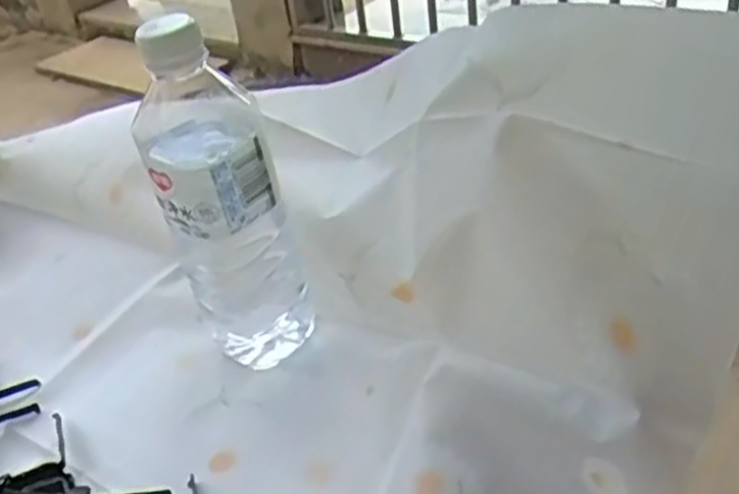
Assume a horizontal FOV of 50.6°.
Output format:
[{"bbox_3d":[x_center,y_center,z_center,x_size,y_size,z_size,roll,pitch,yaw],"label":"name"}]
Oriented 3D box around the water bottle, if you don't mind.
[{"bbox_3d":[-0.082,-0.024,0.446,0.075,0.204,0.062,-12,33,-8],"label":"water bottle"}]

